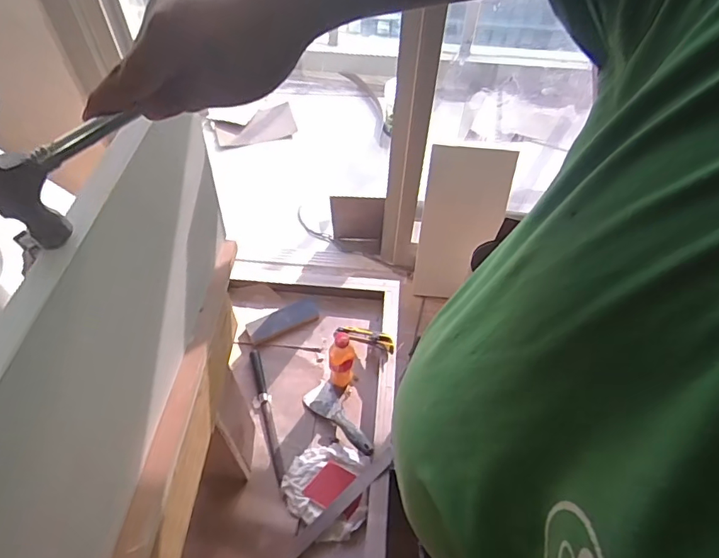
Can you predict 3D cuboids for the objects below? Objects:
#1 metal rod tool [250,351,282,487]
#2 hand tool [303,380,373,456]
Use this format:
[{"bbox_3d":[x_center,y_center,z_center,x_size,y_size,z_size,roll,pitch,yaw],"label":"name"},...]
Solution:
[{"bbox_3d":[-0.208,0.292,1.077,0.021,0.019,0.308,-13,55,-10],"label":"metal rod tool"},{"bbox_3d":[-0.038,0.299,1.062,0.085,0.024,0.206,-30,42,-21],"label":"hand tool"}]

